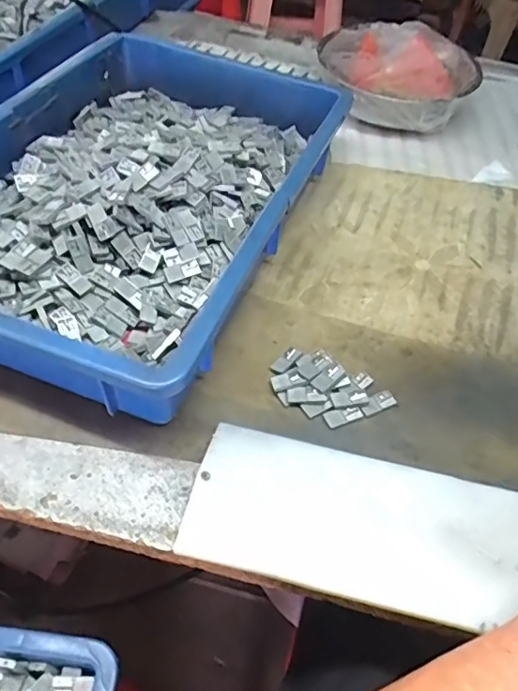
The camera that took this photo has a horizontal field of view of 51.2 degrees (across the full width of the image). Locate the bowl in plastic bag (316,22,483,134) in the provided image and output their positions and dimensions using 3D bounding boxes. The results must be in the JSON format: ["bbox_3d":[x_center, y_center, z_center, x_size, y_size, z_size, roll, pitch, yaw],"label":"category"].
[{"bbox_3d":[0.165,-0.319,0.657,0.195,0.085,0.143,13,51,6],"label":"bowl in plastic bag"}]

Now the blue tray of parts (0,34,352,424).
[{"bbox_3d":[-0.111,-0.141,0.497,0.281,0.081,0.415,19,51,10],"label":"blue tray of parts"}]

